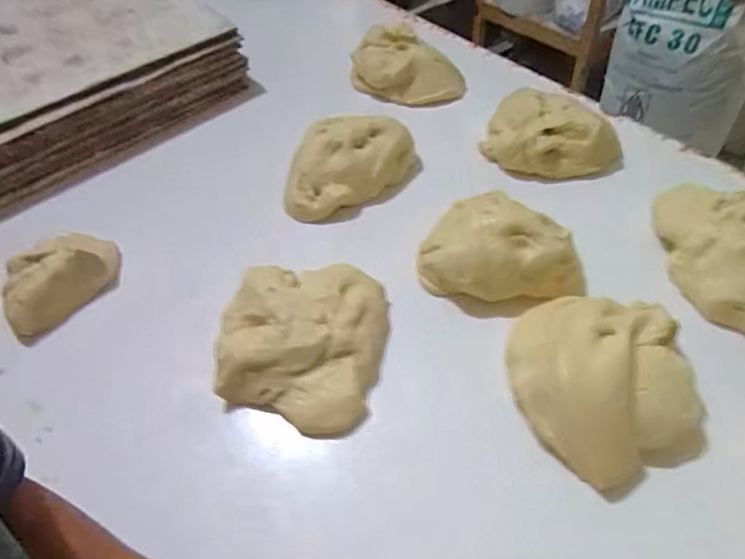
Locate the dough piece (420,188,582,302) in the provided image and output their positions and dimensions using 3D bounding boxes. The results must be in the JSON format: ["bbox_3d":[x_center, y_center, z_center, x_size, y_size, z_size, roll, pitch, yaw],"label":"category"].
[{"bbox_3d":[0.163,-0.051,0.653,0.195,0.058,0.146,3,52,8],"label":"dough piece"}]

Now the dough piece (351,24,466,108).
[{"bbox_3d":[0.064,-0.384,0.940,0.210,0.098,0.122,20,56,20],"label":"dough piece"}]

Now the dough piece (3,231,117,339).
[{"bbox_3d":[-0.411,-0.003,0.683,0.147,0.060,0.110,-24,53,-13],"label":"dough piece"}]

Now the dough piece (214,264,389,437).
[{"bbox_3d":[-0.080,0.062,0.603,0.182,0.059,0.201,11,53,14],"label":"dough piece"}]

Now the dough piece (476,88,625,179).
[{"bbox_3d":[0.274,-0.226,0.797,0.202,0.066,0.142,-1,51,5],"label":"dough piece"}]

